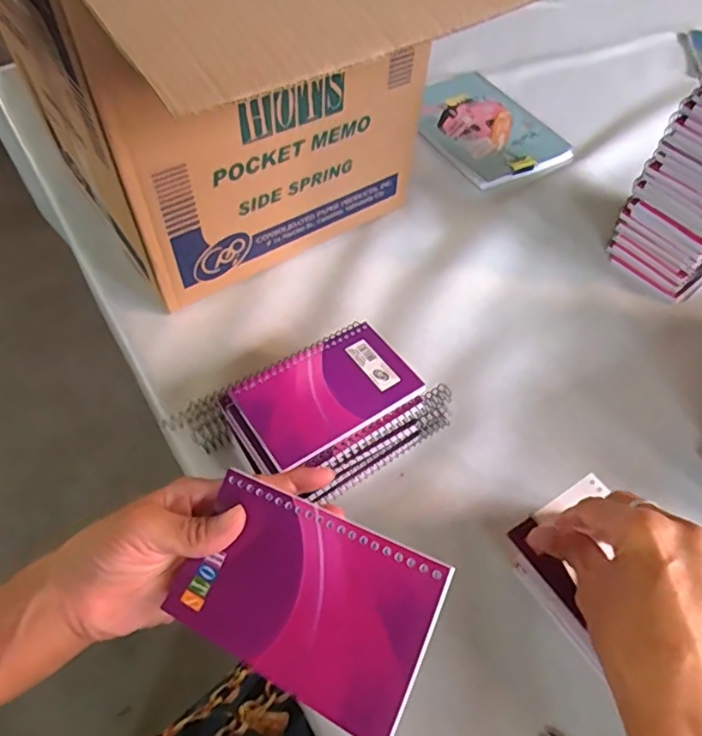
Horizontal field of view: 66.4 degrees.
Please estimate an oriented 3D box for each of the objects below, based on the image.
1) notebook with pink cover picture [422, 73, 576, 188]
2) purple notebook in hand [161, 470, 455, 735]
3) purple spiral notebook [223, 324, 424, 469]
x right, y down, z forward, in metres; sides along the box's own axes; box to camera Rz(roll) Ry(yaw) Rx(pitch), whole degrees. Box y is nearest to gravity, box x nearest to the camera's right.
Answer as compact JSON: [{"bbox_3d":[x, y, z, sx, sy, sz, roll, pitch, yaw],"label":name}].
[{"bbox_3d":[0.173,-0.327,0.724,0.162,0.020,0.222,-22,57,-18],"label":"notebook with pink cover picture"},{"bbox_3d":[-0.024,0.109,0.259,0.126,0.005,0.078,16,75,27],"label":"purple notebook in hand"},{"bbox_3d":[-0.018,0.019,0.414,0.127,0.015,0.083,-27,59,-21],"label":"purple spiral notebook"}]

